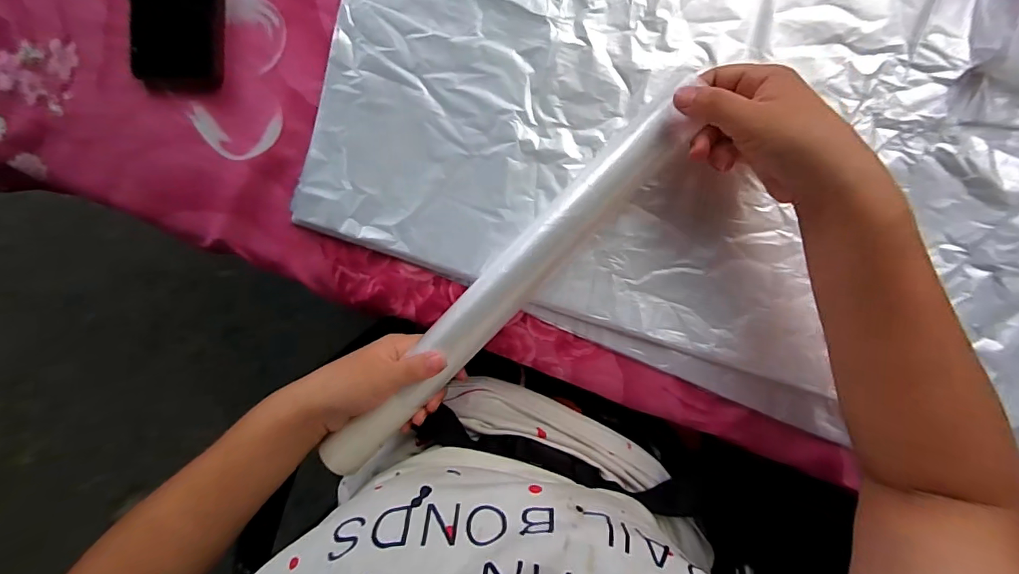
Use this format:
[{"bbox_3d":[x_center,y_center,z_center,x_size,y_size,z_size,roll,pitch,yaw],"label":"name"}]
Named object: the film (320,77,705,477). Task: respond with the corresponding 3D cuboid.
[{"bbox_3d":[-0.009,0.010,0.340,0.041,0.040,0.364,44,97,0],"label":"film"}]

